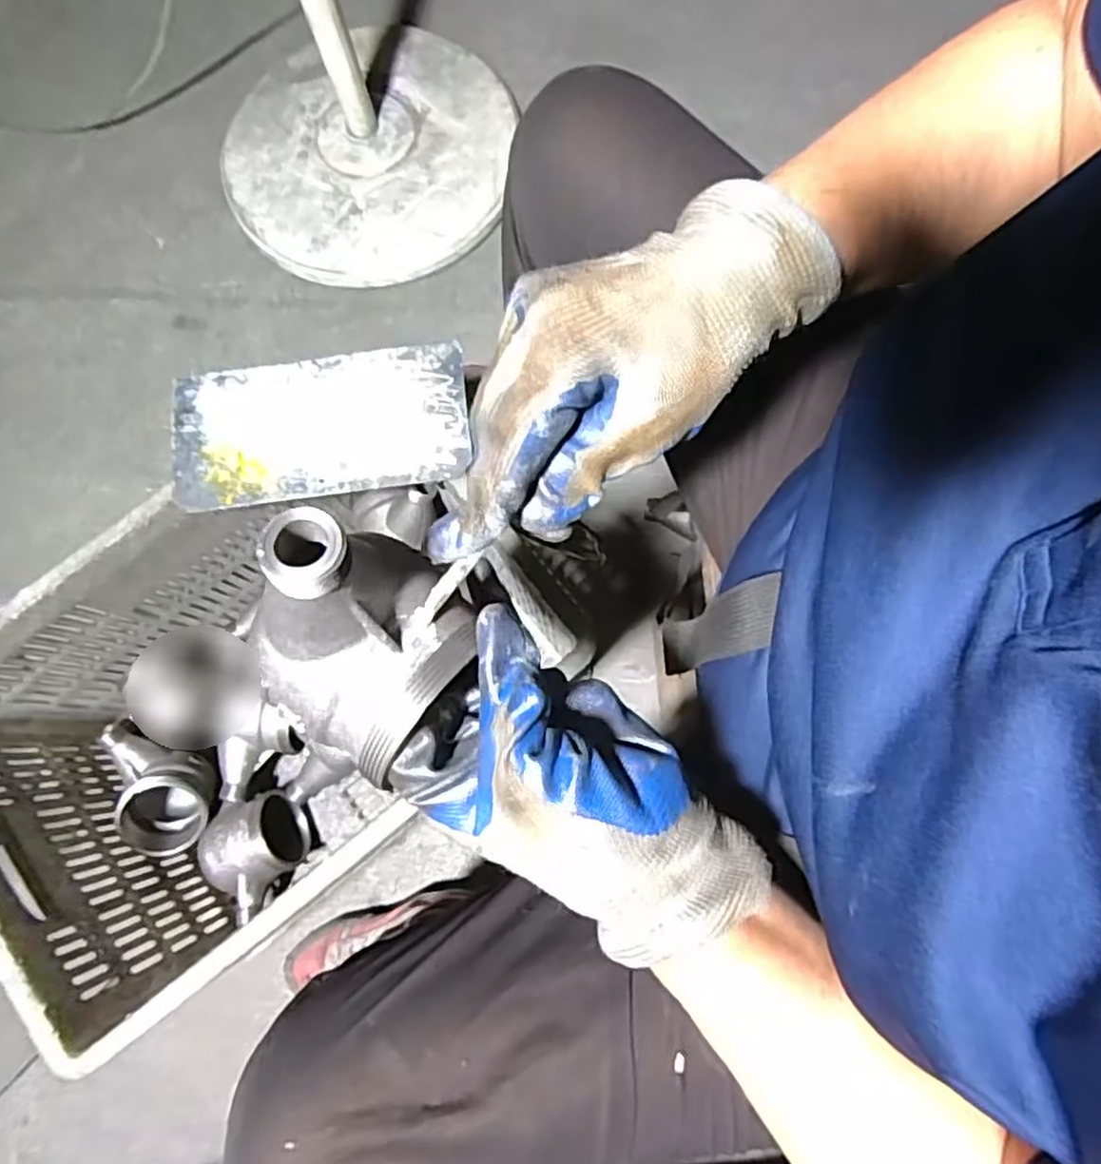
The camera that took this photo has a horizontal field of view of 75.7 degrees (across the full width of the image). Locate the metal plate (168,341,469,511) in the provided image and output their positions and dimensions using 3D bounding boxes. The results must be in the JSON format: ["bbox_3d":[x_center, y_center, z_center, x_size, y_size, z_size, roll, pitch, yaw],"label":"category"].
[{"bbox_3d":[-0.182,-0.125,0.561,0.229,0.008,0.115,-6,77,0],"label":"metal plate"}]

